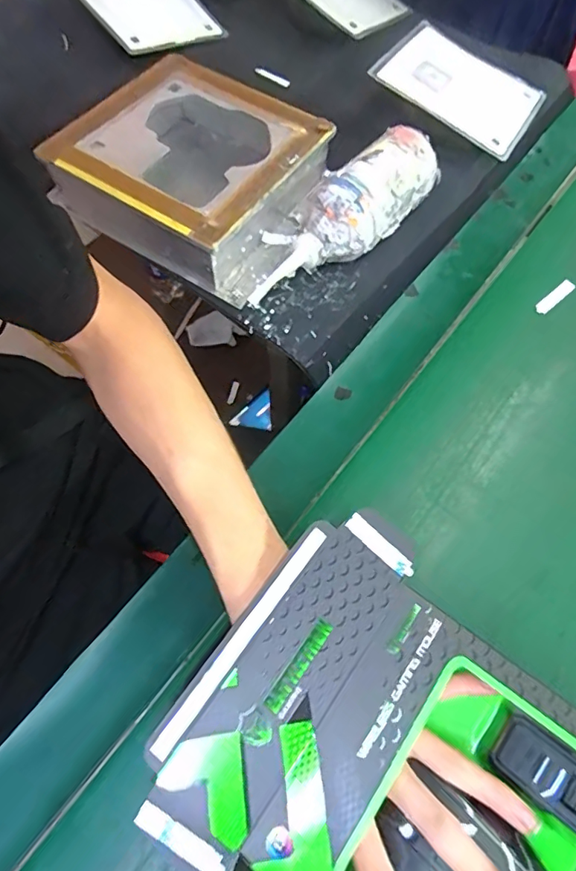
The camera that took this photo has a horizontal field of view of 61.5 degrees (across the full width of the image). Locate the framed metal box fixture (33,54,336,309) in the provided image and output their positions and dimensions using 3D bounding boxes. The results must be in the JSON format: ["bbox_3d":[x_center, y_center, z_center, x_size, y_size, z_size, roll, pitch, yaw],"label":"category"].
[{"bbox_3d":[-0.089,-0.270,0.485,0.220,0.063,0.204,29,69,12],"label":"framed metal box fixture"}]

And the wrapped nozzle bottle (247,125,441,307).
[{"bbox_3d":[0.048,-0.210,0.459,0.216,0.066,0.082,-40,71,-3],"label":"wrapped nozzle bottle"}]

